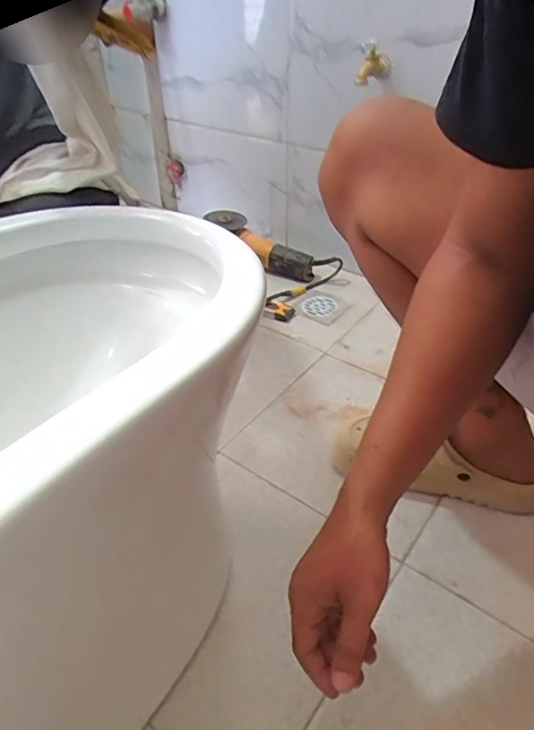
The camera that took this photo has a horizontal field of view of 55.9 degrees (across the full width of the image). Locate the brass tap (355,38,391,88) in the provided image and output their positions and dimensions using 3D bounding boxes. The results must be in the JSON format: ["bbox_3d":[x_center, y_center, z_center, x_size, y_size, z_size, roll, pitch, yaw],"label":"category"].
[{"bbox_3d":[0.181,-0.510,0.850,0.057,0.066,0.035,4,40,5],"label":"brass tap"}]

